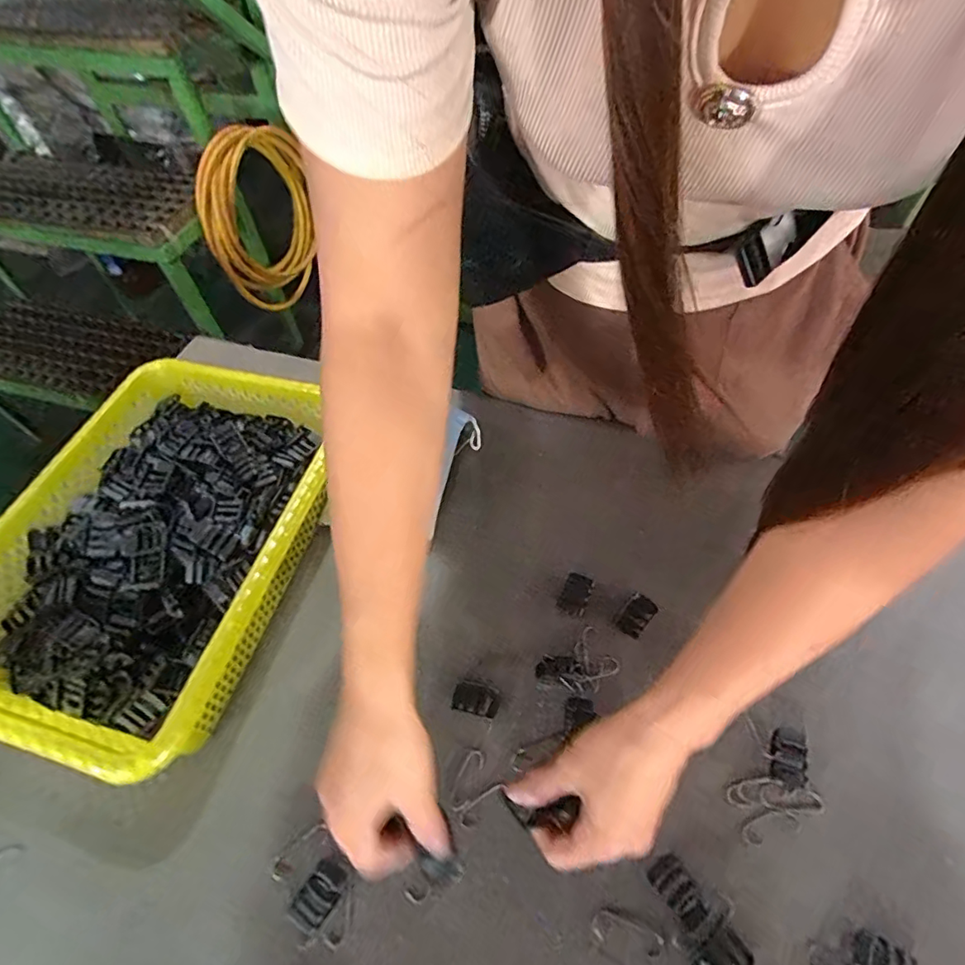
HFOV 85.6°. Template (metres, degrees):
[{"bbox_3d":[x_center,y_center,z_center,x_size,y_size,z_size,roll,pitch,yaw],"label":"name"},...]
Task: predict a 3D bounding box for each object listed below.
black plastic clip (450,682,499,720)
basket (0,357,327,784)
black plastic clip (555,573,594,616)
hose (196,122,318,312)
[{"bbox_3d":[-0.005,0.178,0.429,0.037,0.004,0.022,10,57,9],"label":"black plastic clip"},{"bbox_3d":[-0.276,0.044,0.482,0.257,0.084,0.374,14,58,11],"label":"basket"},{"bbox_3d":[0.083,0.100,0.470,0.024,0.006,0.037,23,60,17],"label":"black plastic clip"},{"bbox_3d":[-0.519,-0.646,1.273,0.079,0.382,0.364,13,58,12],"label":"hose"}]

